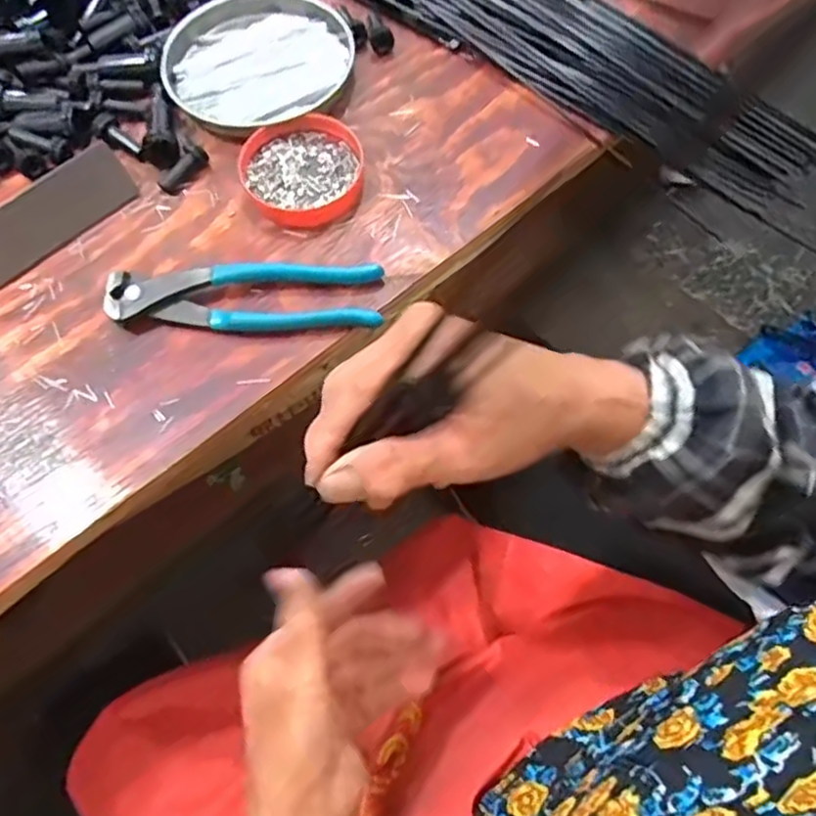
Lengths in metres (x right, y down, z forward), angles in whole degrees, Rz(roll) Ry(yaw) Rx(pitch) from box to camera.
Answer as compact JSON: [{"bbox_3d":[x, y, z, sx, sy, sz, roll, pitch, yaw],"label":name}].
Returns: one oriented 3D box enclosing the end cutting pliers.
[{"bbox_3d":[-0.098,-0.065,0.395,0.162,0.018,0.038,-2,67,1],"label":"end cutting pliers"}]

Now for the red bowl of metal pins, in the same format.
[{"bbox_3d":[-0.069,-0.156,0.433,0.077,0.015,0.078,0,67,1],"label":"red bowl of metal pins"}]

